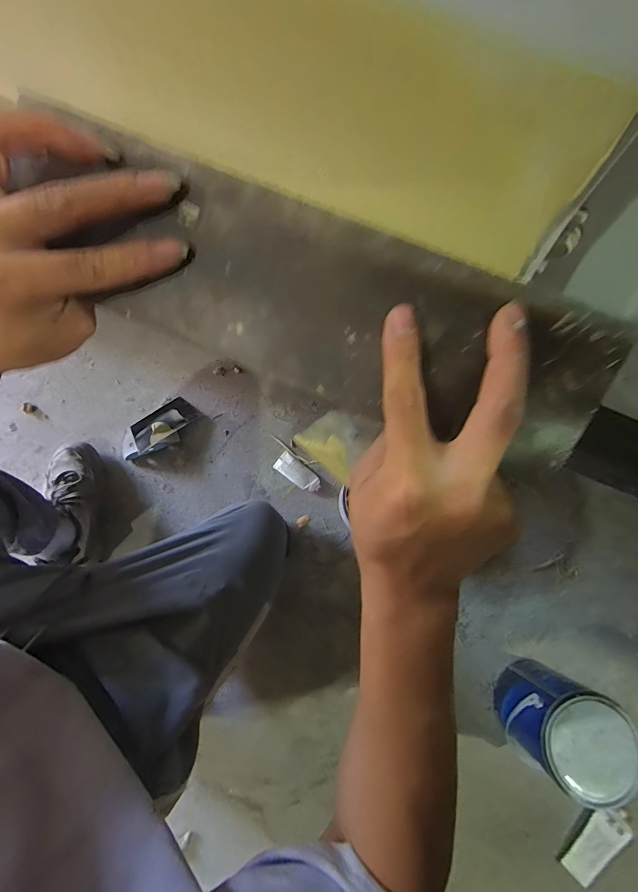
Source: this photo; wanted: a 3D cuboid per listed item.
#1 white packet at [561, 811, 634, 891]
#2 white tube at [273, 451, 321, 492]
[{"bbox_3d":[0.475,0.679,0.621,0.136,0.046,0.024,-45,121,-1],"label":"white packet"},{"bbox_3d":[-0.044,0.059,0.783,0.108,0.009,0.045,36,81,7],"label":"white tube"}]

